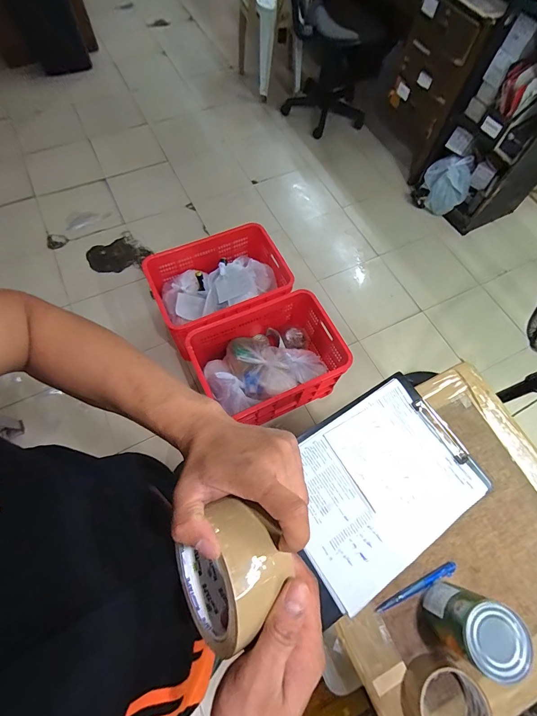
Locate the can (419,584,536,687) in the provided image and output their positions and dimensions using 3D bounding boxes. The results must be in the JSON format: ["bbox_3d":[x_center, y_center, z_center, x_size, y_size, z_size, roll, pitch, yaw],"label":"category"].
[{"bbox_3d":[0.242,0.327,0.406,0.067,0.122,0.082,15,67,4],"label":"can"}]

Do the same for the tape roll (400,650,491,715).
[{"bbox_3d":[0.213,0.419,0.403,0.092,0.052,0.083,-20,69,-11],"label":"tape roll"}]

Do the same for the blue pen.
[{"bbox_3d":[0.208,0.321,0.466,0.129,0.009,0.013,-22,69,-12],"label":"blue pen"}]

